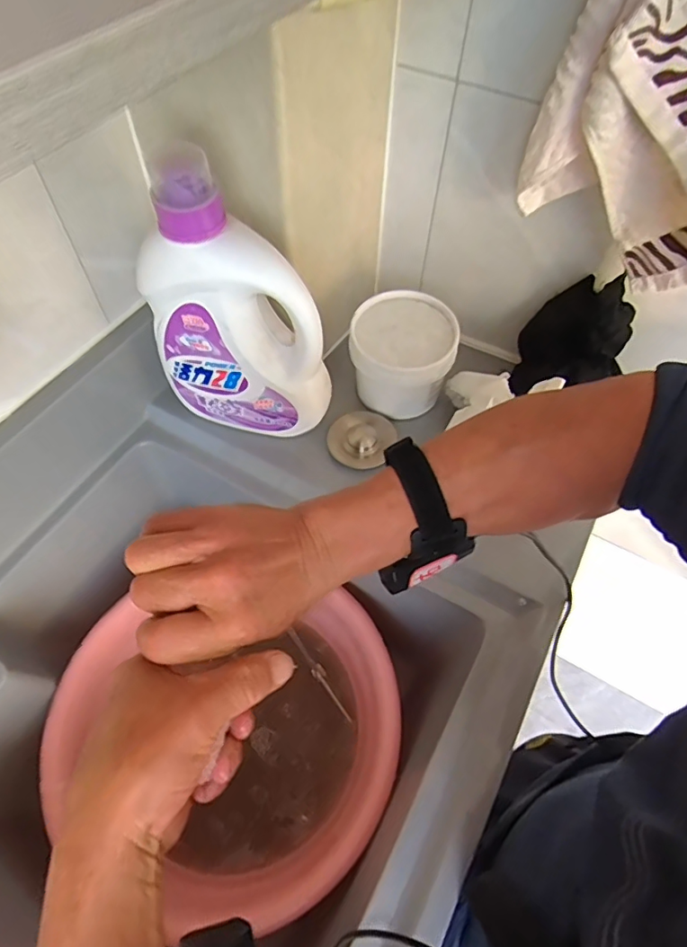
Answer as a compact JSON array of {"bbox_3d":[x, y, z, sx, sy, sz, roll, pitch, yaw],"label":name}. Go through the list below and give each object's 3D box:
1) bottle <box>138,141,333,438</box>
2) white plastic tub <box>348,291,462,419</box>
[{"bbox_3d":[-0.107,-0.159,0.546,0.186,0.274,0.086,22,60,11],"label":"bottle"},{"bbox_3d":[0.072,-0.147,0.645,0.121,0.095,0.116,1,58,-2],"label":"white plastic tub"}]

